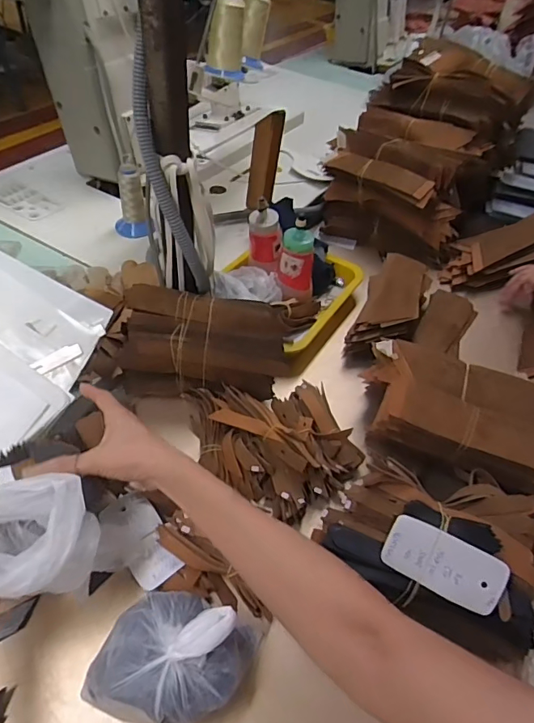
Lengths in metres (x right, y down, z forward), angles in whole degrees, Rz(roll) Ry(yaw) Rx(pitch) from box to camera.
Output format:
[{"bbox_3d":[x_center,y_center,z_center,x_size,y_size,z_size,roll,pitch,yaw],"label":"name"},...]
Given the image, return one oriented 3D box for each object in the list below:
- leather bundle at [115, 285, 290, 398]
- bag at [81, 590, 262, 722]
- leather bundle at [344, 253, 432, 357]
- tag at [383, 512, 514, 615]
[{"bbox_3d":[-0.082,-0.019,0.609,0.211,0.097,0.104,7,47,-1],"label":"leather bundle"},{"bbox_3d":[-0.081,0.252,0.408,0.129,0.088,0.094,16,48,8],"label":"bag"},{"bbox_3d":[0.194,-0.087,0.748,0.097,0.063,0.215,22,49,13],"label":"leather bundle"},{"bbox_3d":[0.164,0.185,0.441,0.104,0.057,0.007,26,5,20],"label":"tag"}]

